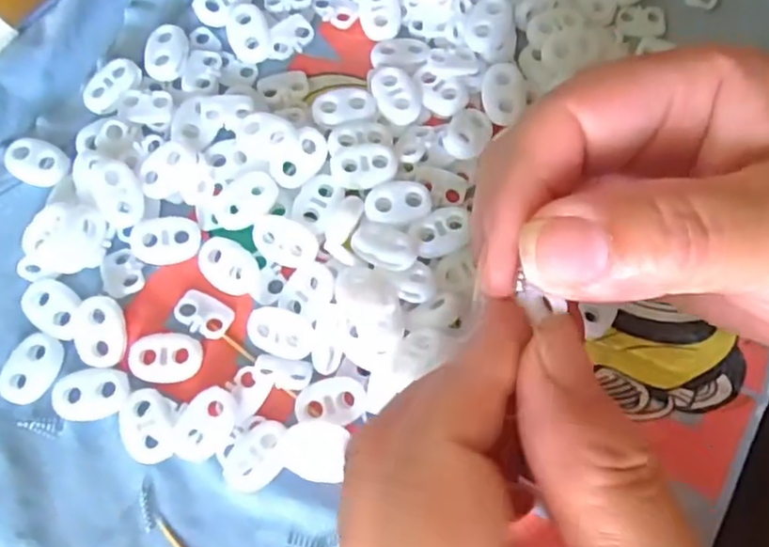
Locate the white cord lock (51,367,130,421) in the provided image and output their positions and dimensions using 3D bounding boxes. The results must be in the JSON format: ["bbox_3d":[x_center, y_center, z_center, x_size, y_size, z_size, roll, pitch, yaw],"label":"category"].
[{"bbox_3d":[-0.091,0.037,0.208,0.023,0.004,0.015,-7,73,-2],"label":"white cord lock"}]

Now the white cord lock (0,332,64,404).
[{"bbox_3d":[-0.112,0.030,0.212,0.016,0.004,0.022,24,74,7],"label":"white cord lock"}]

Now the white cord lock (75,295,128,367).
[{"bbox_3d":[-0.090,0.018,0.213,0.015,0.005,0.021,-13,73,-4],"label":"white cord lock"}]

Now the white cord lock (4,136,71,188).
[{"bbox_3d":[-0.121,-0.039,0.232,0.027,0.004,0.015,16,73,5],"label":"white cord lock"}]

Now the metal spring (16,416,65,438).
[{"bbox_3d":[-0.107,0.047,0.209,0.014,0.004,0.006,11,73,3],"label":"metal spring"}]

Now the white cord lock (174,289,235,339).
[{"bbox_3d":[-0.059,0.013,0.218,0.019,0.004,0.012,26,74,8],"label":"white cord lock"}]

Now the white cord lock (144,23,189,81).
[{"bbox_3d":[-0.079,-0.080,0.244,0.015,0.005,0.021,-7,73,-2],"label":"white cord lock"}]

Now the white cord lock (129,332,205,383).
[{"bbox_3d":[-0.069,0.026,0.212,0.021,0.004,0.015,4,72,1],"label":"white cord lock"}]

